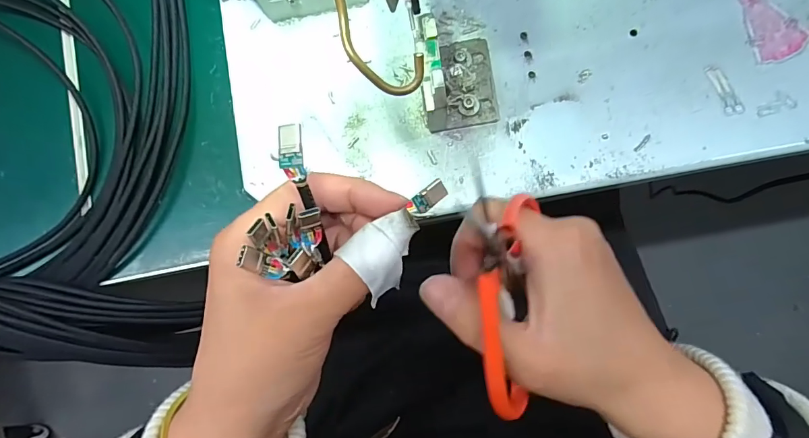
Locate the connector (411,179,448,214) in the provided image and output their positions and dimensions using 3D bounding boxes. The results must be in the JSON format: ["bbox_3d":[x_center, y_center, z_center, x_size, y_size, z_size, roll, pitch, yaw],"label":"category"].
[{"bbox_3d":[0.010,-0.009,0.169,0.014,0.004,0.007,-38,82,2],"label":"connector"}]

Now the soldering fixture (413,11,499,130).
[{"bbox_3d":[0.028,-0.080,0.226,0.040,0.046,0.056,-9,84,5],"label":"soldering fixture"}]

